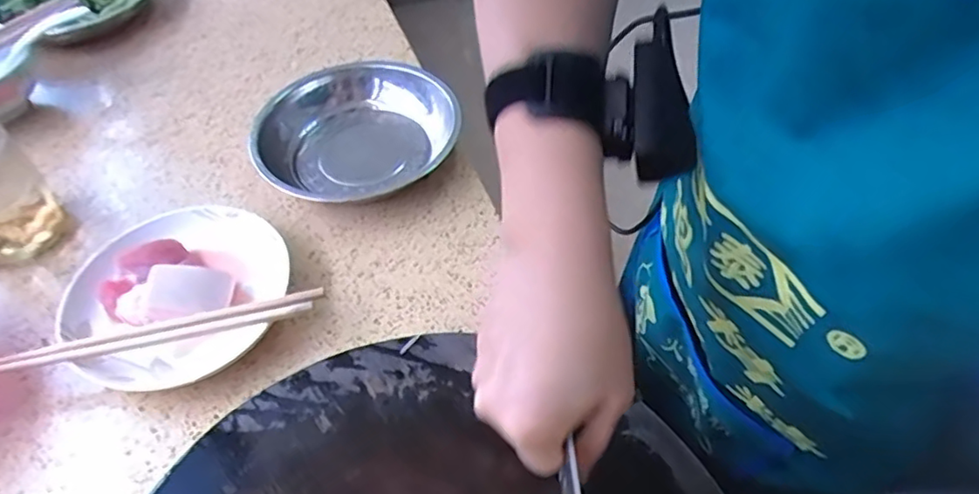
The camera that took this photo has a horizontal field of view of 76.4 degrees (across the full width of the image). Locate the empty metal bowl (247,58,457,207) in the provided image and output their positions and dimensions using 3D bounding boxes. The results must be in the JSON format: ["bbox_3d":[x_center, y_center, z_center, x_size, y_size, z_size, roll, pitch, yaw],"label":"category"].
[{"bbox_3d":[-0.133,-0.117,0.616,0.186,0.045,0.170,-1,51,1],"label":"empty metal bowl"}]

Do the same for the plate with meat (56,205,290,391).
[{"bbox_3d":[-0.248,0.032,0.498,0.167,0.046,0.149,-11,51,-7],"label":"plate with meat"}]

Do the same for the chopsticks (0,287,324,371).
[{"bbox_3d":[-0.239,0.060,0.453,0.228,0.013,0.022,-13,52,-8],"label":"chopsticks"}]

